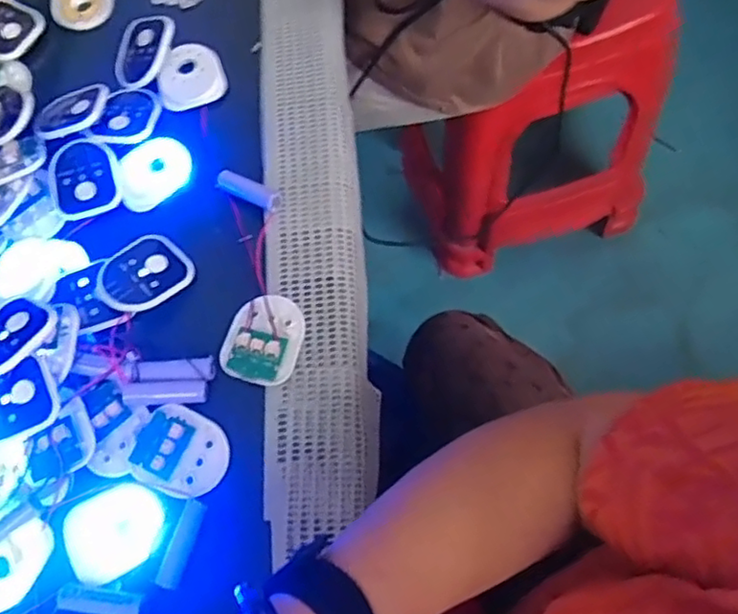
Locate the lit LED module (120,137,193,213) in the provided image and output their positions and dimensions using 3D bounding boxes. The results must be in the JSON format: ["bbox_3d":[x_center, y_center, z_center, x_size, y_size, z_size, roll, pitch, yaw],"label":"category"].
[{"bbox_3d":[-0.156,-0.098,0.469,0.054,0.008,0.045,-29,73,-9],"label":"lit LED module"}]

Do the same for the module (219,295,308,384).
[{"bbox_3d":[-0.067,0.020,0.414,0.049,0.011,0.056,19,72,7],"label":"module"}]

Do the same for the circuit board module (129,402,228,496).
[{"bbox_3d":[-0.117,0.087,0.396,0.061,0.009,0.049,23,73,8],"label":"circuit board module"}]

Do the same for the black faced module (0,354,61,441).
[{"bbox_3d":[-0.213,0.058,0.385,0.053,0.012,0.041,-24,72,-7],"label":"black faced module"}]

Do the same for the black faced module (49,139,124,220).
[{"bbox_3d":[-0.205,-0.094,0.465,0.049,0.007,0.058,-14,71,-4],"label":"black faced module"}]

